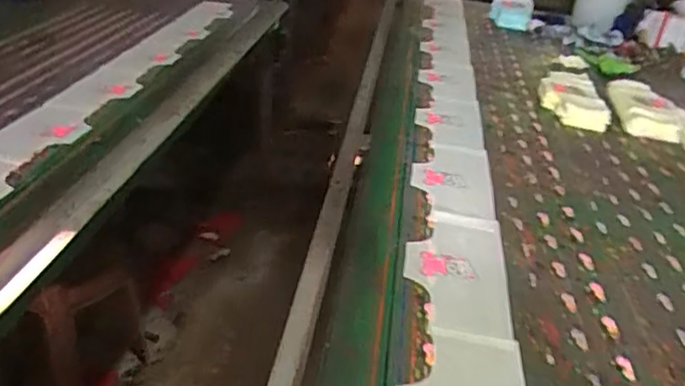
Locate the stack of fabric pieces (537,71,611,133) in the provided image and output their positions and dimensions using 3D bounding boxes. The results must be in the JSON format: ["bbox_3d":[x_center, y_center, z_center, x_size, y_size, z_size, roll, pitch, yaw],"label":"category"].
[{"bbox_3d":[0.597,-0.248,1.511,0.177,0.063,0.226,16,32,16],"label":"stack of fabric pieces"}]

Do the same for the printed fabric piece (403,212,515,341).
[{"bbox_3d":[0.174,0.110,0.903,0.151,0.010,0.286,9,30,5],"label":"printed fabric piece"}]

